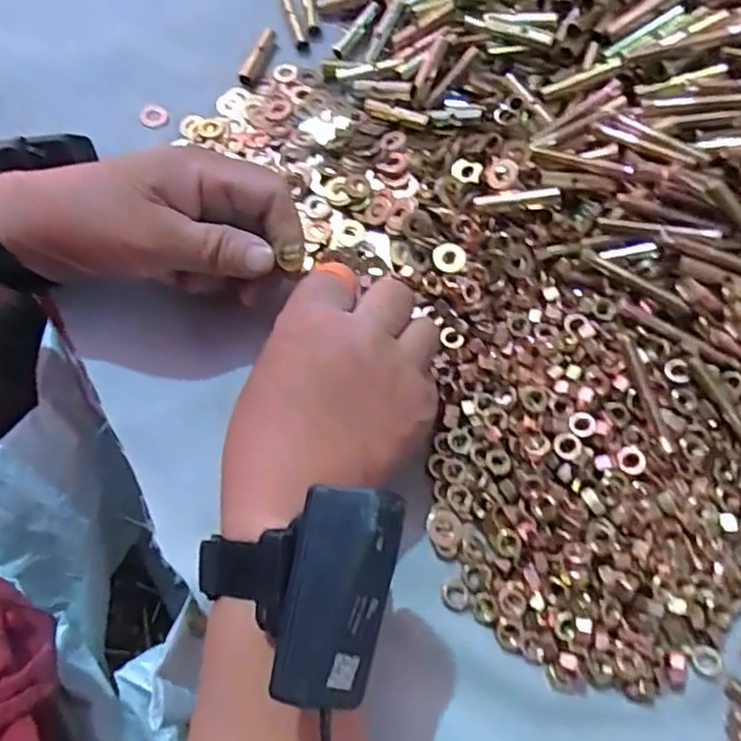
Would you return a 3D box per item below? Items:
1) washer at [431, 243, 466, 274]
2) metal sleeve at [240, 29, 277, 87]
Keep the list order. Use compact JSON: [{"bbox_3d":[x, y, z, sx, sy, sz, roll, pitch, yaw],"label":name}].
[{"bbox_3d":[0.042,-0.061,0.343,0.018,0.004,0.015,12,69,6],"label":"washer"},{"bbox_3d":[-0.073,-0.205,0.412,0.010,0.008,0.047,16,69,7],"label":"metal sleeve"}]

